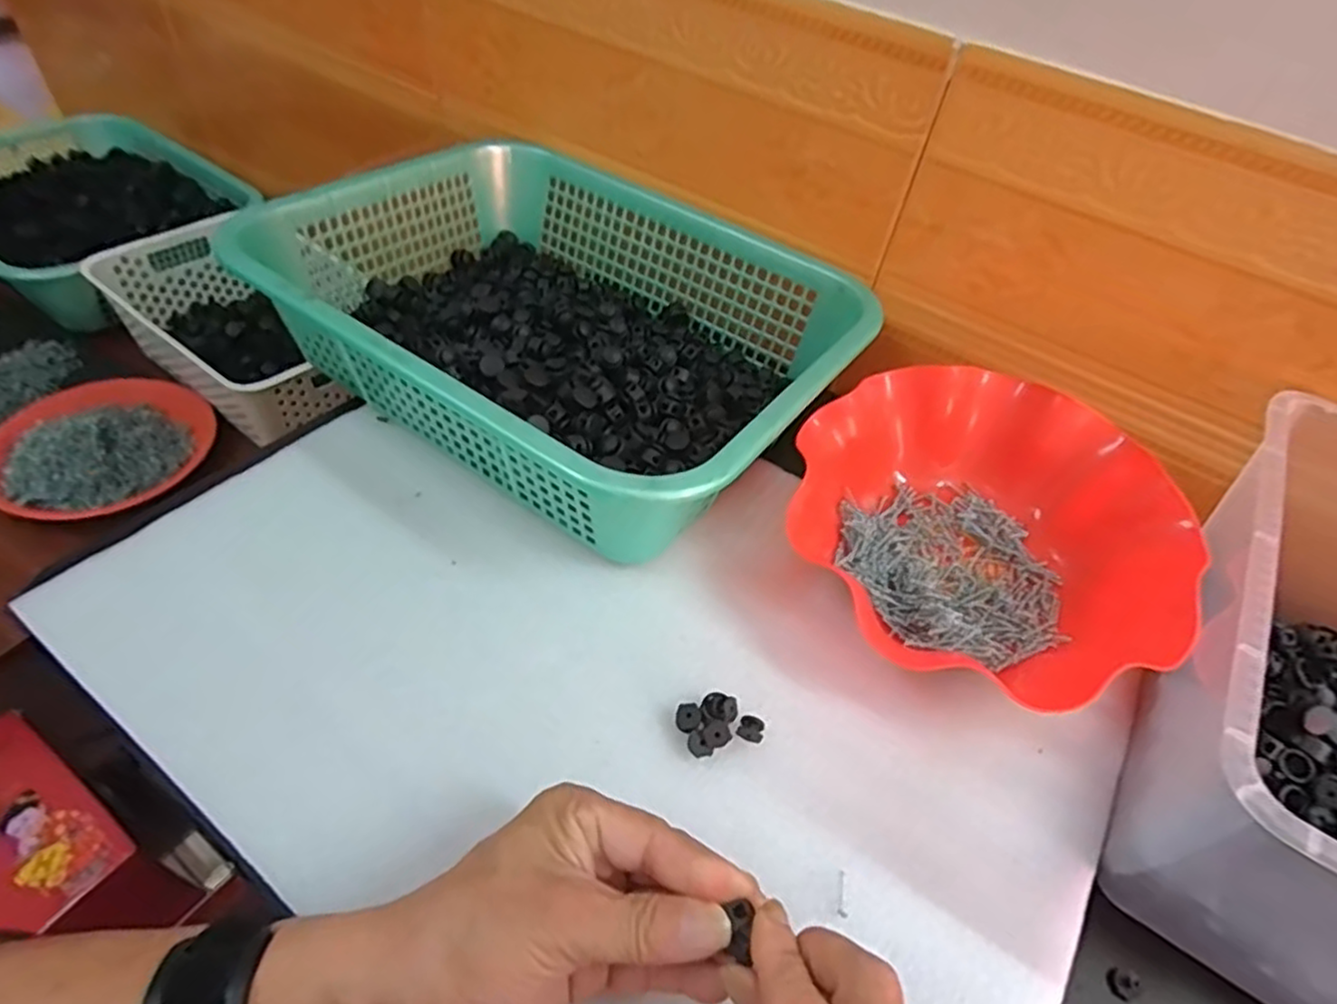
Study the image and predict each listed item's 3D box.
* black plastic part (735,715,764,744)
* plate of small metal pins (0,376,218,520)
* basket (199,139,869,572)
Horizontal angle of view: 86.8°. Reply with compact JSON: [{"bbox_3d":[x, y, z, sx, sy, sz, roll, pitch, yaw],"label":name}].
[{"bbox_3d":[0.044,0.120,0.371,0.013,0.009,0.012,3,51,-3],"label":"black plastic part"},{"bbox_3d":[-0.566,-0.065,0.693,0.173,0.059,0.178,9,50,0],"label":"plate of small metal pins"},{"bbox_3d":[-0.070,-0.137,0.504,0.374,0.099,0.281,30,53,17],"label":"basket"}]

